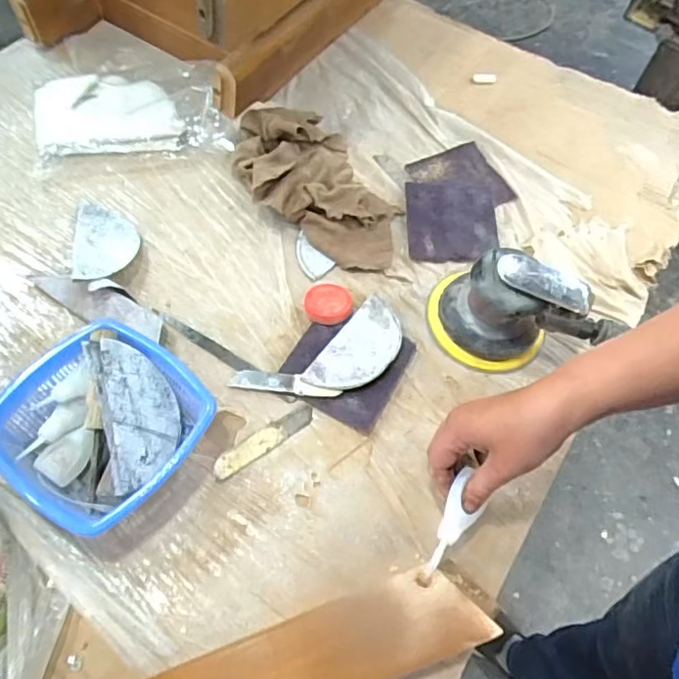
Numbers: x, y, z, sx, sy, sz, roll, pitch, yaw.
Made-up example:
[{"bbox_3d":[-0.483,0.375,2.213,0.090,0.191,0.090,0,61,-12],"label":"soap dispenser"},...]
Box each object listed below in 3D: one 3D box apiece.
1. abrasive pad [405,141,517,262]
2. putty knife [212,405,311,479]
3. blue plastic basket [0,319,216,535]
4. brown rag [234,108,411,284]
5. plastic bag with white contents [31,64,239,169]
[{"bbox_3d":[0.135,-0.161,0.658,0.119,0.011,0.172,1,60,-2],"label":"abrasive pad"},{"bbox_3d":[-0.066,0.089,0.507,0.097,0.004,0.020,-28,66,-18],"label":"putty knife"},{"bbox_3d":[-0.195,0.069,0.475,0.149,0.063,0.152,34,64,15],"label":"blue plastic basket"},{"bbox_3d":[-0.017,-0.168,0.623,0.142,0.059,0.225,-29,66,-18],"label":"brown rag"},{"bbox_3d":[-0.247,-0.281,0.682,0.219,0.038,0.172,-12,62,-10],"label":"plastic bag with white contents"}]

